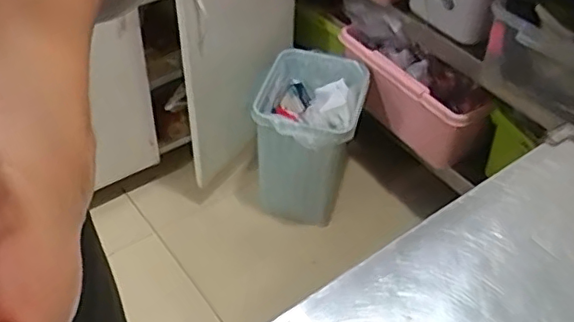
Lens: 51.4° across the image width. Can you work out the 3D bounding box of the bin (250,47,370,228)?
[{"bbox_3d":[0.048,-0.052,1.379,0.223,0.302,0.328,12,45,9],"label":"bin"}]

